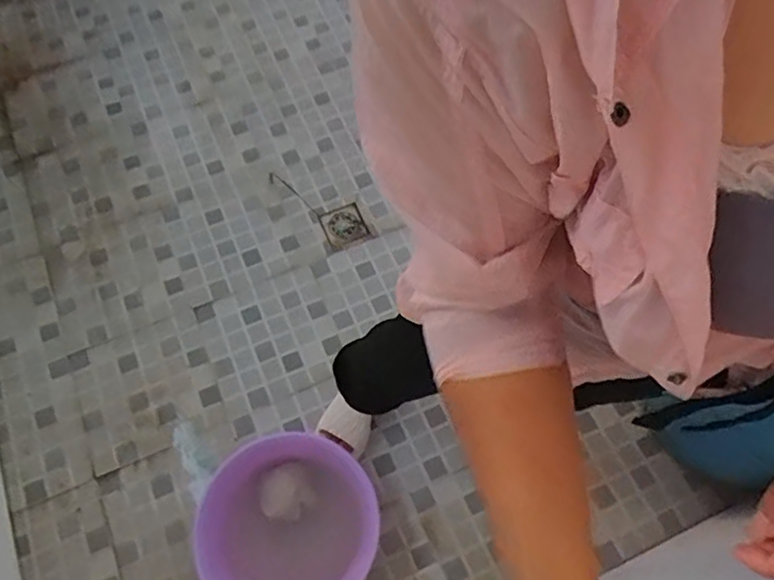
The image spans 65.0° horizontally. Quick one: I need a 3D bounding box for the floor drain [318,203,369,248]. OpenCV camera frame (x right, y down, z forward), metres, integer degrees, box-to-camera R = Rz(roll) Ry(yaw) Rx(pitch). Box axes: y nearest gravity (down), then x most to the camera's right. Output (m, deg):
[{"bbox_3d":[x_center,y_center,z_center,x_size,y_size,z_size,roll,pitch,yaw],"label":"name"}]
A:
[{"bbox_3d":[-0.111,-0.165,1.540,0.102,0.014,0.099,-22,69,-9],"label":"floor drain"}]

